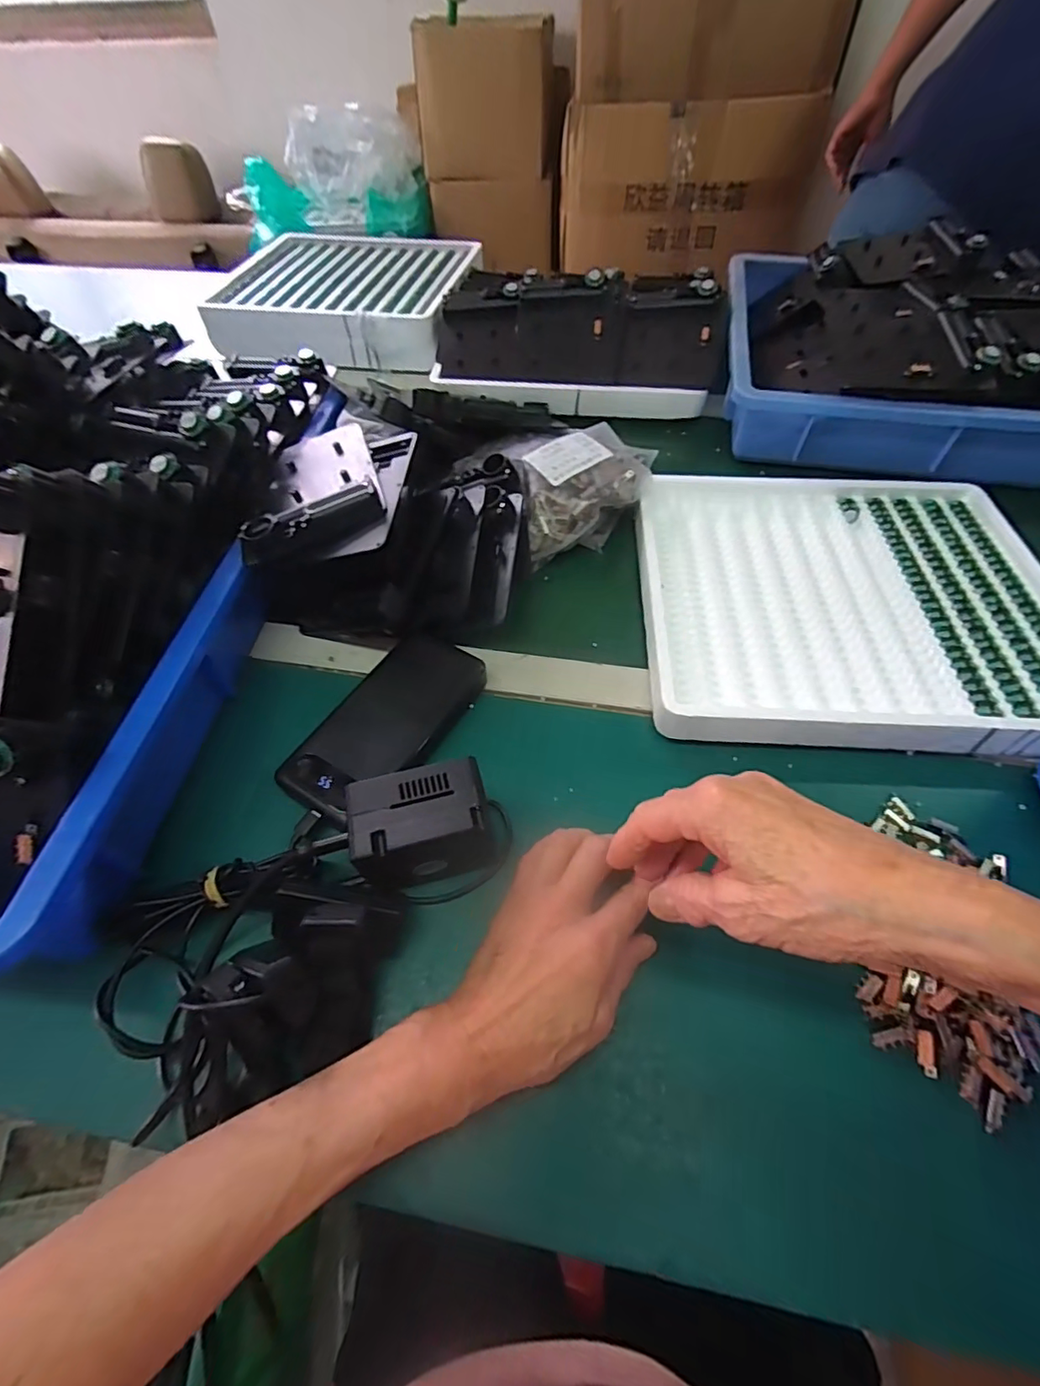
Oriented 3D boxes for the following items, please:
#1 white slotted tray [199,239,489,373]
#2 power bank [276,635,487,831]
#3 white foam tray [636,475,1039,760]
[{"bbox_3d":[-0.239,-0.572,0.790,0.331,0.055,0.326,8,55,8],"label":"white slotted tray"},{"bbox_3d":[-0.092,0.021,0.391,0.069,0.033,0.149,29,60,21],"label":"power bank"},{"bbox_3d":[0.261,-0.090,0.454,0.318,0.032,0.299,2,54,4],"label":"white foam tray"}]

